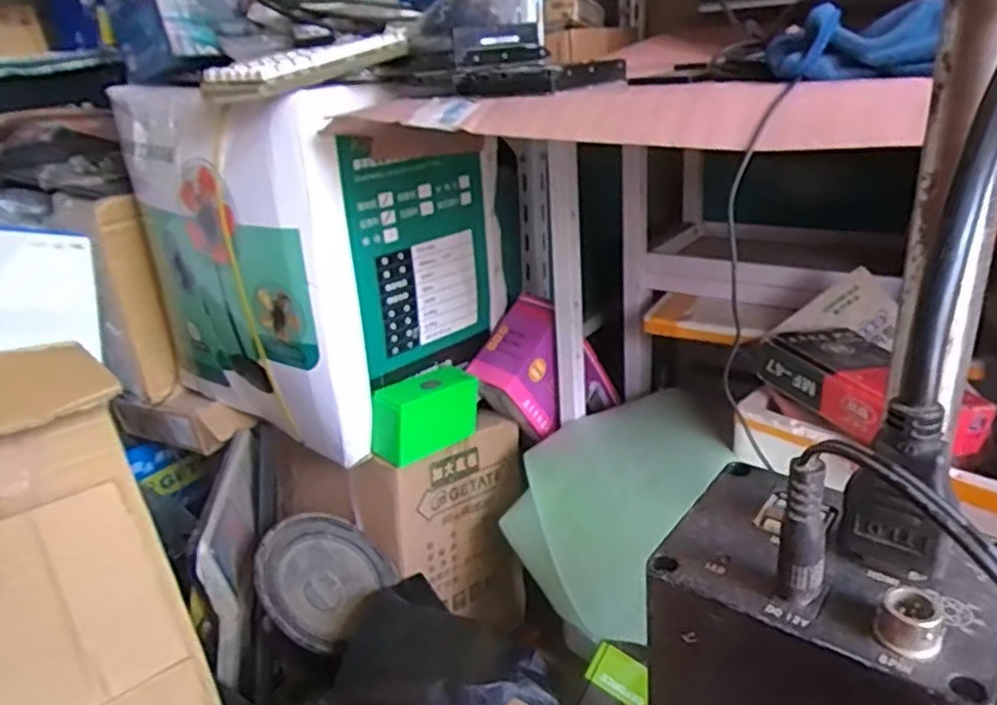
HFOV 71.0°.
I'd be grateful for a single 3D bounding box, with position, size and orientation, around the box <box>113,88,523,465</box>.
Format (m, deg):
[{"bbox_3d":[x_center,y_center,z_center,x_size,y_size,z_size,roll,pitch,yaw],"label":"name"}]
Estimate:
[{"bbox_3d":[-0.278,-0.160,1.143,0.533,0.473,0.439,17,29,42],"label":"box"}]

